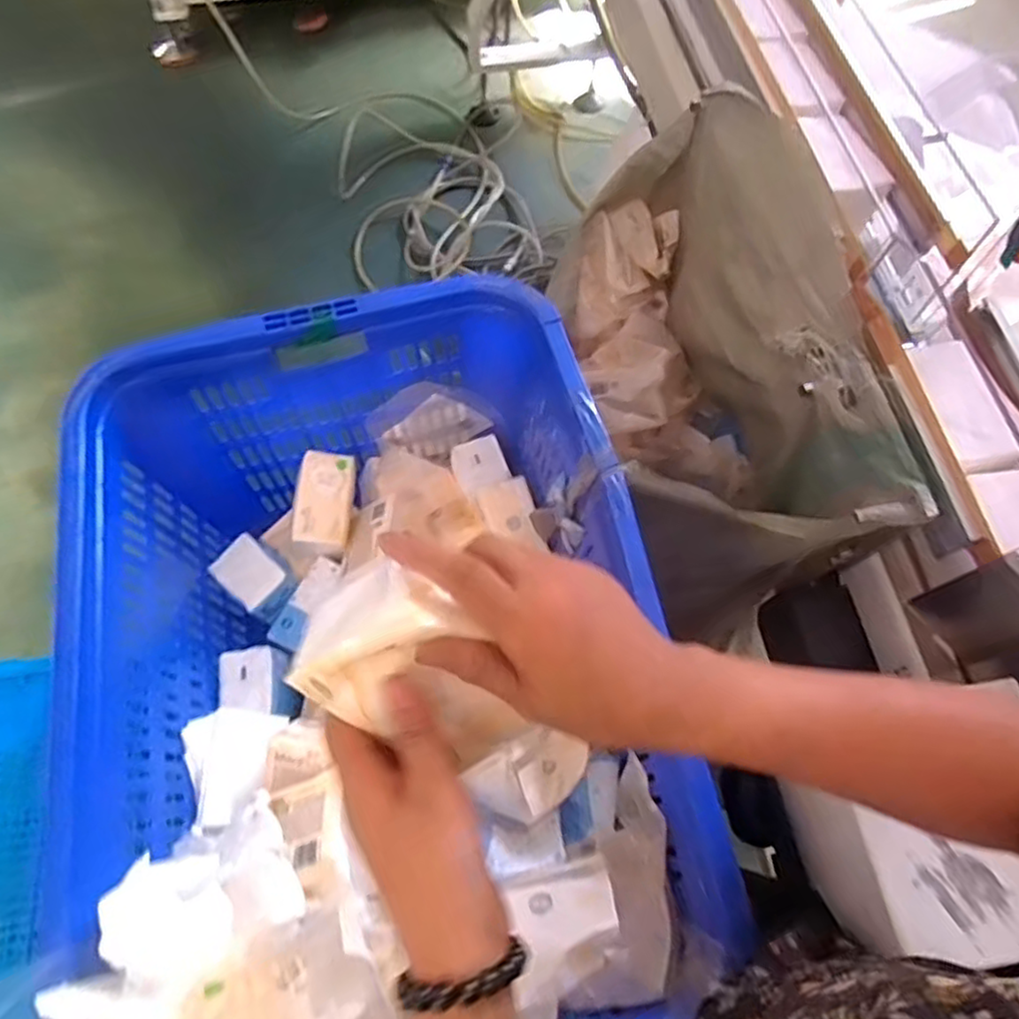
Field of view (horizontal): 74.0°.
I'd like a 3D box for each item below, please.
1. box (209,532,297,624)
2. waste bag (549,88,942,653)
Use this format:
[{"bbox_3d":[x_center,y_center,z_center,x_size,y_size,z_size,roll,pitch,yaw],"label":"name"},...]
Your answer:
[{"bbox_3d":[-0.322,0.084,0.862,0.096,0.035,0.075,37,70,14],"label":"box"},{"bbox_3d":[0.233,-0.165,0.814,0.228,0.397,0.537,-12,67,-6],"label":"waste bag"}]

